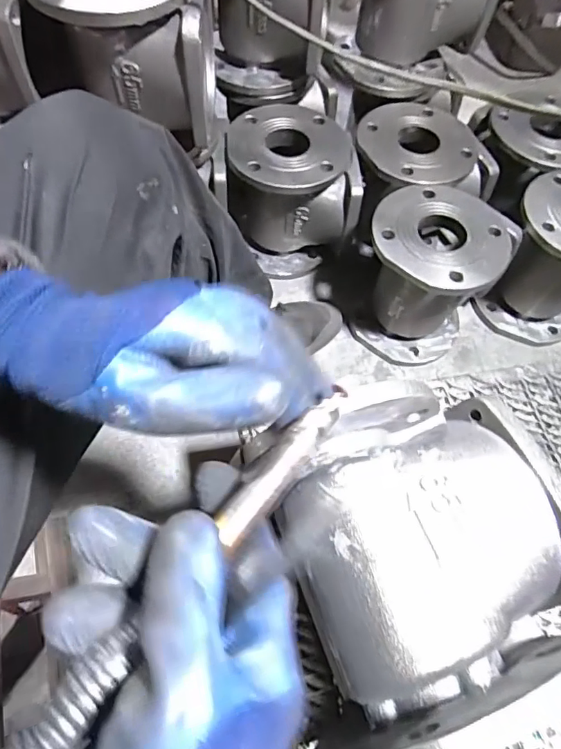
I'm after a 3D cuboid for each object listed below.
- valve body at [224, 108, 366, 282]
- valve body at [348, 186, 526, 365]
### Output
[{"bbox_3d":[0.014,-0.287,0.786,0.187,0.191,0.171,-3,63,-5],"label":"valve body"},{"bbox_3d":[0.214,-0.146,0.718,0.169,0.191,0.171,1,62,-2],"label":"valve body"}]

